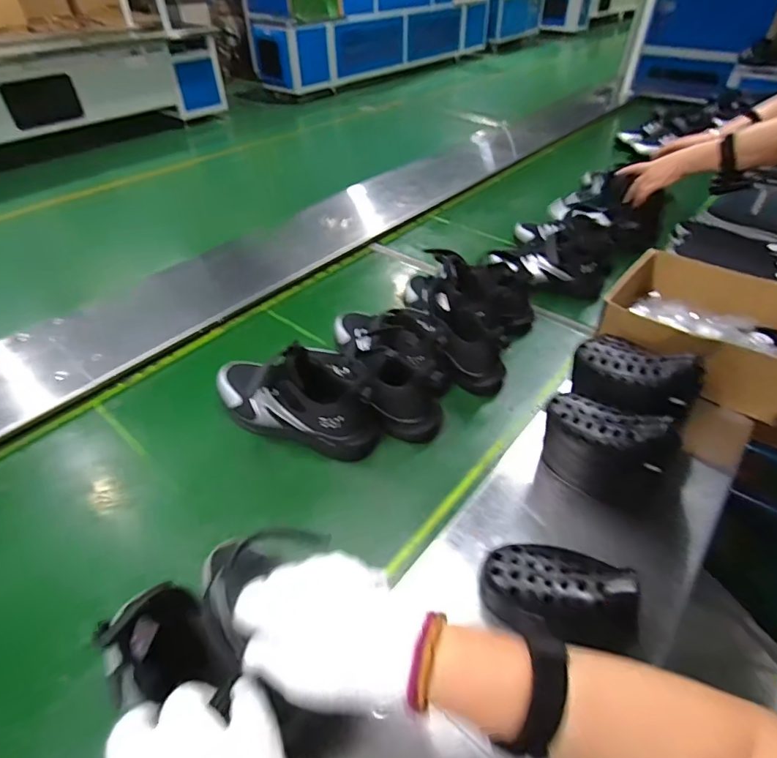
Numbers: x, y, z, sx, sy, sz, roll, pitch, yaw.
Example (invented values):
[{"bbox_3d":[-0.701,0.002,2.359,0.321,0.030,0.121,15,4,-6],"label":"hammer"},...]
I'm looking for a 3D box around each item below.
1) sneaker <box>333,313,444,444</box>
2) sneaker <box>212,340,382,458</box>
[{"bbox_3d":[-0.010,-0.024,0.723,0.117,0.125,0.259,-13,44,-13],"label":"sneaker"},{"bbox_3d":[-0.135,0.009,0.665,0.261,0.114,0.113,14,45,16],"label":"sneaker"}]

